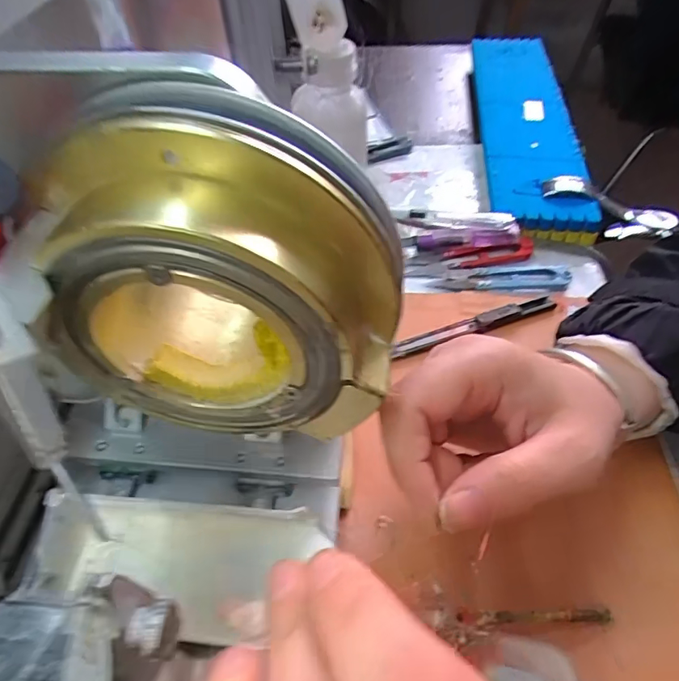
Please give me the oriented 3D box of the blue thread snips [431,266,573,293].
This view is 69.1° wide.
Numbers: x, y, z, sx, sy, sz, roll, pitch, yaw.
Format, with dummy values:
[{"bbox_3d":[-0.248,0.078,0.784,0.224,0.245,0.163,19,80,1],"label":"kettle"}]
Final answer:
[{"bbox_3d":[0.119,-0.045,0.363,0.098,0.004,0.024,0,50,2],"label":"blue thread snips"}]

